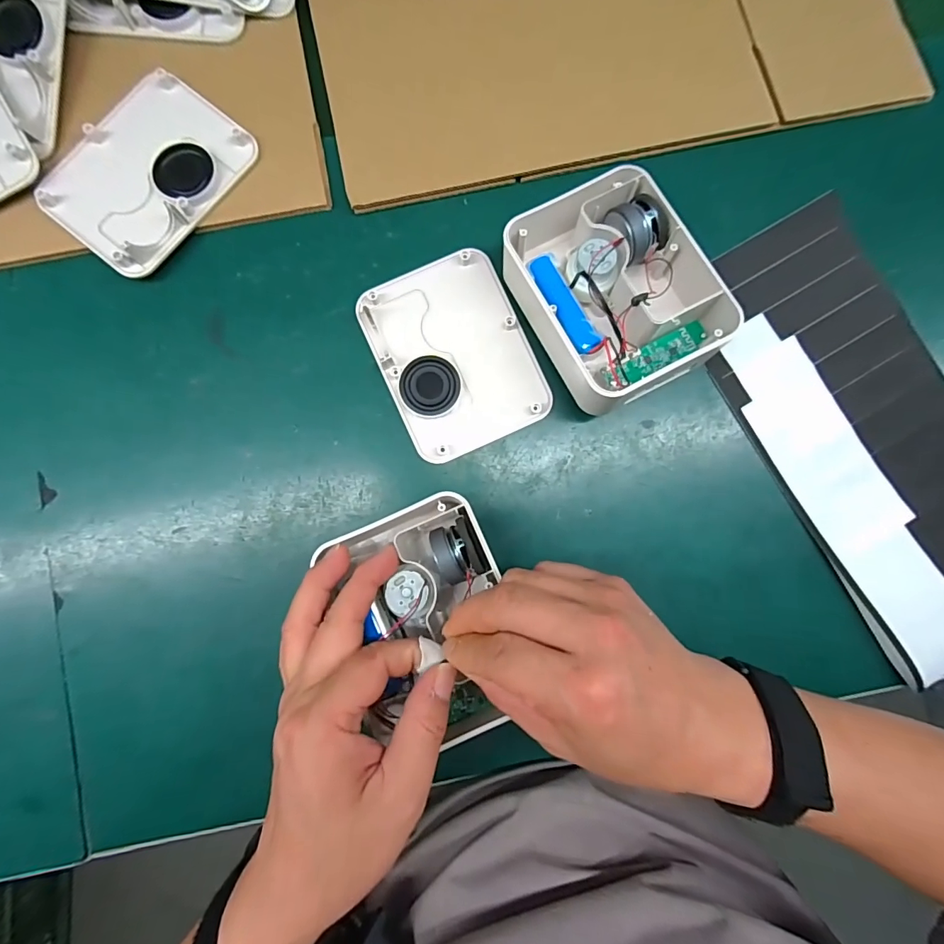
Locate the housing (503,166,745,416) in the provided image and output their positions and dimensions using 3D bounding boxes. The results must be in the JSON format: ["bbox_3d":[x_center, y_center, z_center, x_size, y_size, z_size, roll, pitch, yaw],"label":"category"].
[{"bbox_3d":[0.087,-0.112,0.286,0.105,0.056,0.134,-31,88,-2],"label":"housing"}]

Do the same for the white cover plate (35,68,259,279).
[{"bbox_3d":[-0.217,-0.201,0.305,0.095,0.018,0.124,38,87,1],"label":"white cover plate"}]

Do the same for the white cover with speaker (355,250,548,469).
[{"bbox_3d":[-0.012,-0.079,0.306,0.096,0.011,0.124,-25,88,-2],"label":"white cover with speaker"}]

